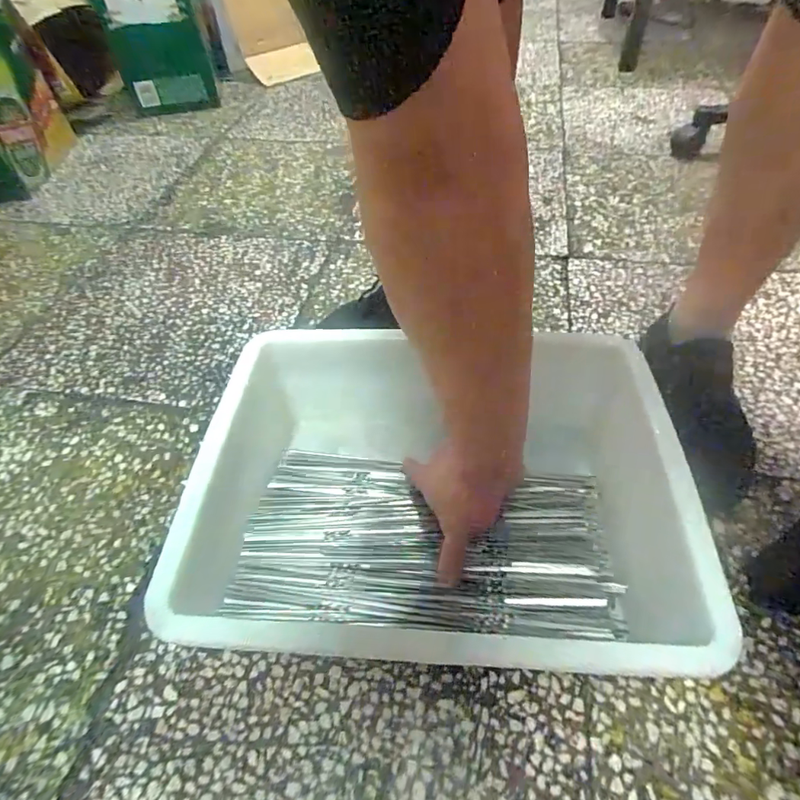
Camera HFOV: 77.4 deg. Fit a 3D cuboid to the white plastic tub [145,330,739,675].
[{"bbox_3d":[0.034,0.100,0.490,0.414,0.155,0.301,1,50,5],"label":"white plastic tub"}]

